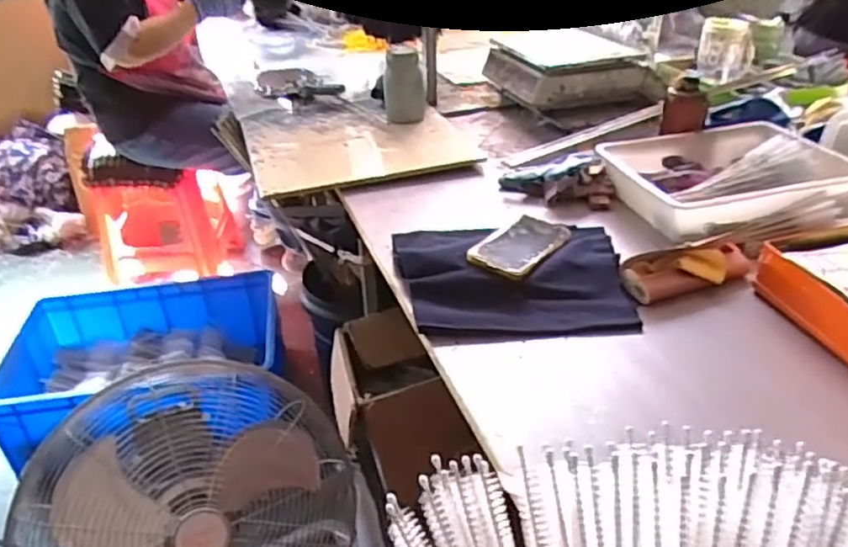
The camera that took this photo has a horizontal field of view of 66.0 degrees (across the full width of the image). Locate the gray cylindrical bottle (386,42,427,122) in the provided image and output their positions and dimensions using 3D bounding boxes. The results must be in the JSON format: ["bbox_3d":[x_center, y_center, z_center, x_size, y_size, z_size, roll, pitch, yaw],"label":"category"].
[{"bbox_3d":[-0.038,-0.365,1.263,0.078,0.133,0.087,-2,32,0],"label":"gray cylindrical bottle"}]

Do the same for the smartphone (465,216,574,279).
[{"bbox_3d":[0.130,-0.039,0.852,0.080,0.008,0.164,26,38,27],"label":"smartphone"}]

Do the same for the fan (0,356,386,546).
[{"bbox_3d":[-0.373,0.409,1.003,0.472,0.422,0.287,-16,35,-22],"label":"fan"}]

